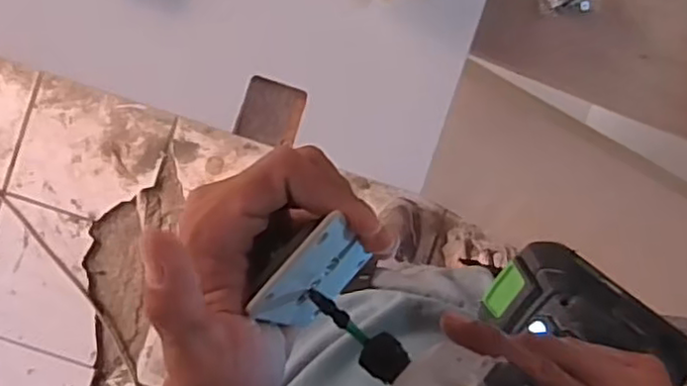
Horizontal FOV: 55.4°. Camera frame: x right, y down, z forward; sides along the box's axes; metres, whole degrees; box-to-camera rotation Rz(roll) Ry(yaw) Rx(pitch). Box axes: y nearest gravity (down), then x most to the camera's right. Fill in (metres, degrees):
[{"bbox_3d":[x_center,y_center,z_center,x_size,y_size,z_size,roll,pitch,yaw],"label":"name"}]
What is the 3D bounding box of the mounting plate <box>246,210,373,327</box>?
[{"bbox_3d":[-0.013,0.039,0.292,0.005,0.070,0.049,41,84,24],"label":"mounting plate"}]

